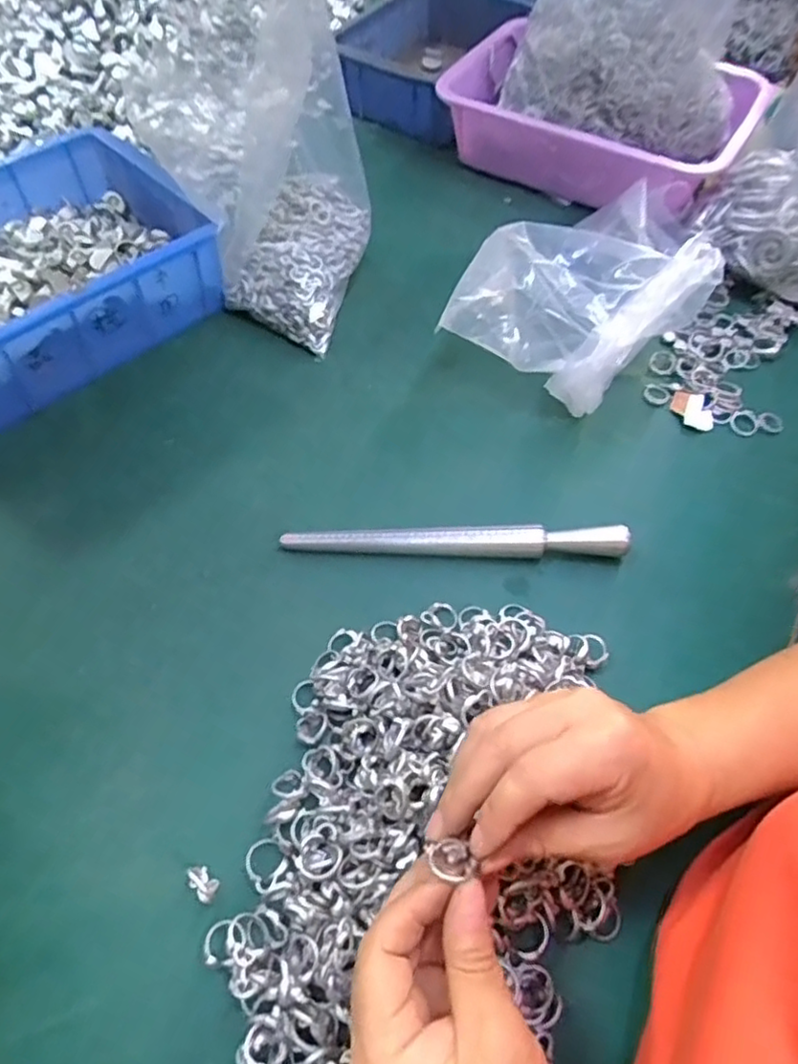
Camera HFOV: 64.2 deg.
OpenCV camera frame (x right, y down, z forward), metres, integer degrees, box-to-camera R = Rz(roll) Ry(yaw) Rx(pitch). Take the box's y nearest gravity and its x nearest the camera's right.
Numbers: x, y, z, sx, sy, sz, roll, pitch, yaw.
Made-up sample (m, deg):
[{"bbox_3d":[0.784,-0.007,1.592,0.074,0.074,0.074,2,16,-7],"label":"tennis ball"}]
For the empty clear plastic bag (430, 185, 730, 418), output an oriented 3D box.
[{"bbox_3d":[0.143,-0.175,0.508,0.172,0.099,0.151,23,61,14],"label":"empty clear plastic bag"}]

